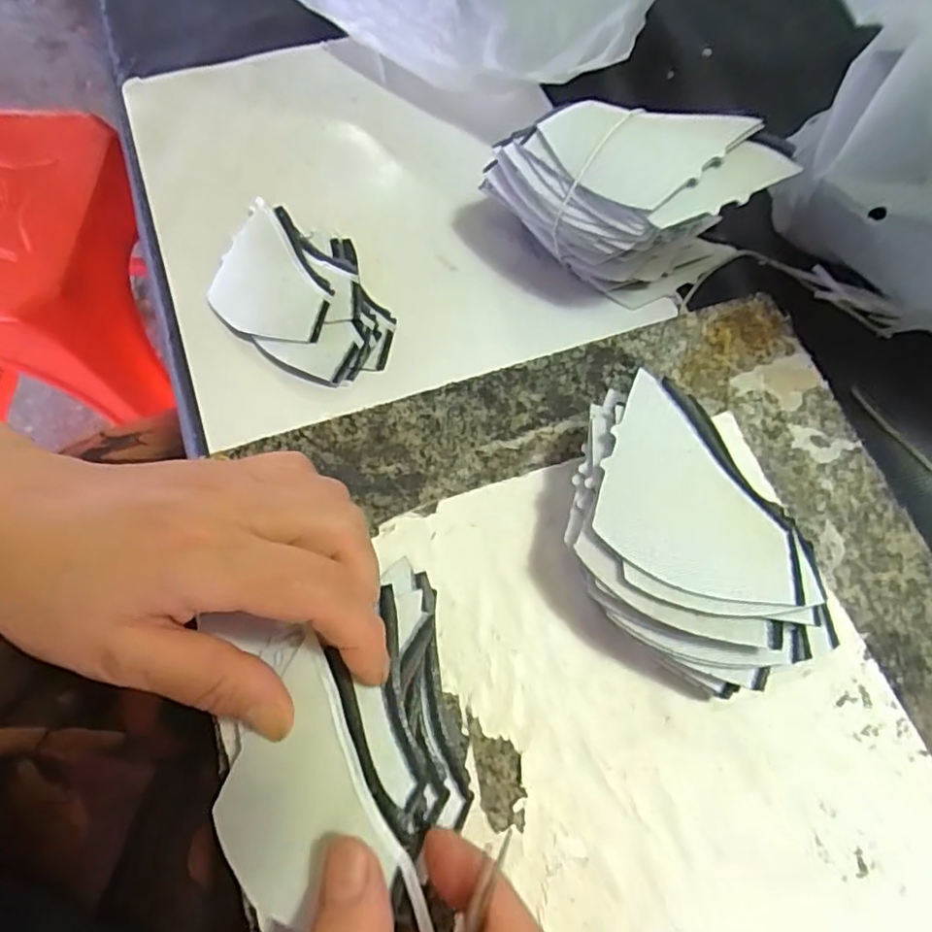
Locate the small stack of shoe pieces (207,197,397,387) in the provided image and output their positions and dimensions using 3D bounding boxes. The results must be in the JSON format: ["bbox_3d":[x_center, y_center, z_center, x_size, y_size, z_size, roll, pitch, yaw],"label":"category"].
[{"bbox_3d":[-0.090,-0.094,0.336,0.115,0.015,0.076,35,74,15],"label":"small stack of shoe pieces"}]

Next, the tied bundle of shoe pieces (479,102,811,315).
[{"bbox_3d":[0.076,-0.126,0.308,0.129,0.085,0.055,7,69,5],"label":"tied bundle of shoe pieces"}]

